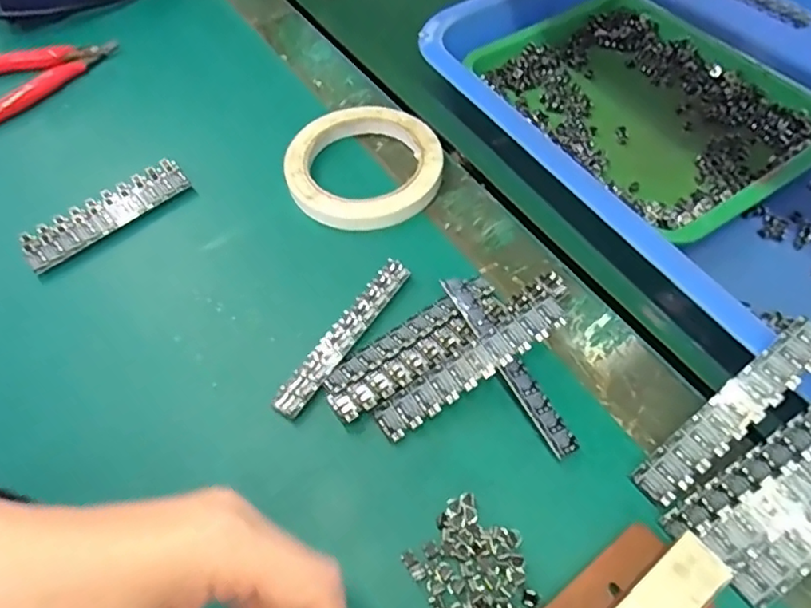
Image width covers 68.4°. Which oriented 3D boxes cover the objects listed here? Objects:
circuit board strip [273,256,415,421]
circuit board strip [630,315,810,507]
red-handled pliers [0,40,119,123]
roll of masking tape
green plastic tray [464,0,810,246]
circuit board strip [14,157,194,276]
[{"bbox_3d":[-0.034,0.017,0.332,0.019,0.004,0.109,28,63,20],"label":"circuit board strip"},{"bbox_3d":[0.150,0.050,0.275,0.108,0.004,0.020,-45,61,3],"label":"circuit board strip"},{"bbox_3d":[-0.294,-0.189,0.477,0.121,0.015,0.079,-28,60,-14],"label":"red-handled pliers"},{"bbox_3d":[-0.027,-0.094,0.402,0.100,0.017,0.103,-2,57,2],"label":"roll of masking tape"},{"bbox_3d":[0.167,-0.142,0.417,0.161,0.026,0.225,-24,59,-12],"label":"green plastic tray"},{"bbox_3d":[-0.193,-0.058,0.389,0.108,0.015,0.030,-38,63,-20],"label":"circuit board strip"}]

